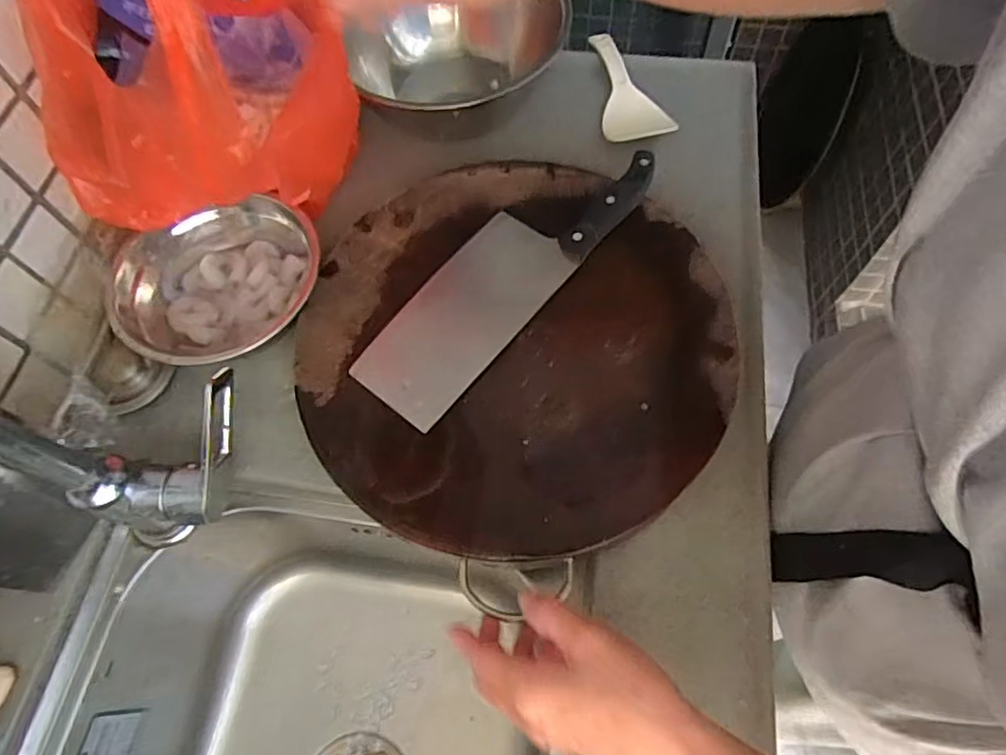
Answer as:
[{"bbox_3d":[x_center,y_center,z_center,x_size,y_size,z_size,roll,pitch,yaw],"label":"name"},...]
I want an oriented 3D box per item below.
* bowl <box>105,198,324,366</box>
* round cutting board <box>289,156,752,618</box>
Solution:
[{"bbox_3d":[-0.223,-0.073,0.489,0.153,0.066,0.148,-1,64,3],"label":"bowl"},{"bbox_3d":[0.004,-0.024,0.466,0.313,0.048,0.313,-1,64,3],"label":"round cutting board"}]

